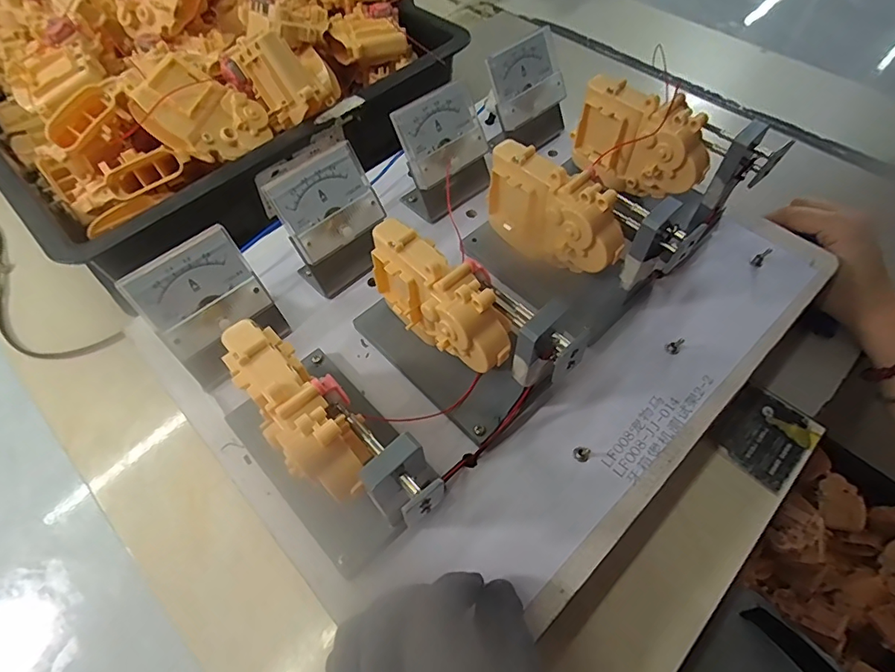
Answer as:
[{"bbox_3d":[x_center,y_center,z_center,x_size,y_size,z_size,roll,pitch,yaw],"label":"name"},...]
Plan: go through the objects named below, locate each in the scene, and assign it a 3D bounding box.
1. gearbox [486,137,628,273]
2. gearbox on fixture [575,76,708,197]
[{"bbox_3d":[0.066,-0.075,0.316,0.098,0.068,0.032,36,65,21],"label":"gearbox"},{"bbox_3d":[0.134,-0.134,0.346,0.028,0.070,0.094,-33,63,-19],"label":"gearbox on fixture"}]

